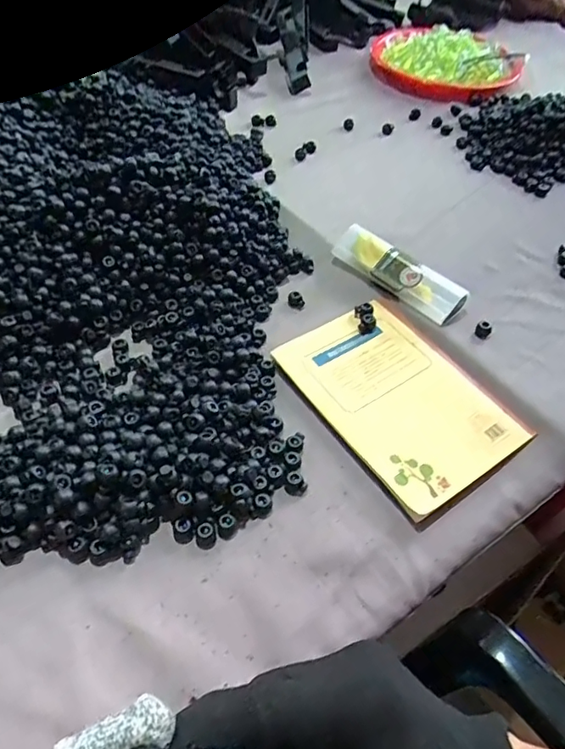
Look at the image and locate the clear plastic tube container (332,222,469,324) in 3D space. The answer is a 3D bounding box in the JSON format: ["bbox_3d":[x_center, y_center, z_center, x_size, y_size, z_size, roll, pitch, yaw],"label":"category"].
[{"bbox_3d":[0.120,-0.105,0.562,0.036,0.033,0.150,-35,59,-28],"label":"clear plastic tube container"}]

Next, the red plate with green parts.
[{"bbox_3d":[0.273,-0.531,0.902,0.244,0.038,0.239,1,50,-2],"label":"red plate with green parts"}]

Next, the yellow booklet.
[{"bbox_3d":[0.104,0.016,0.486,0.140,0.011,0.201,-27,56,-23],"label":"yellow booklet"}]

